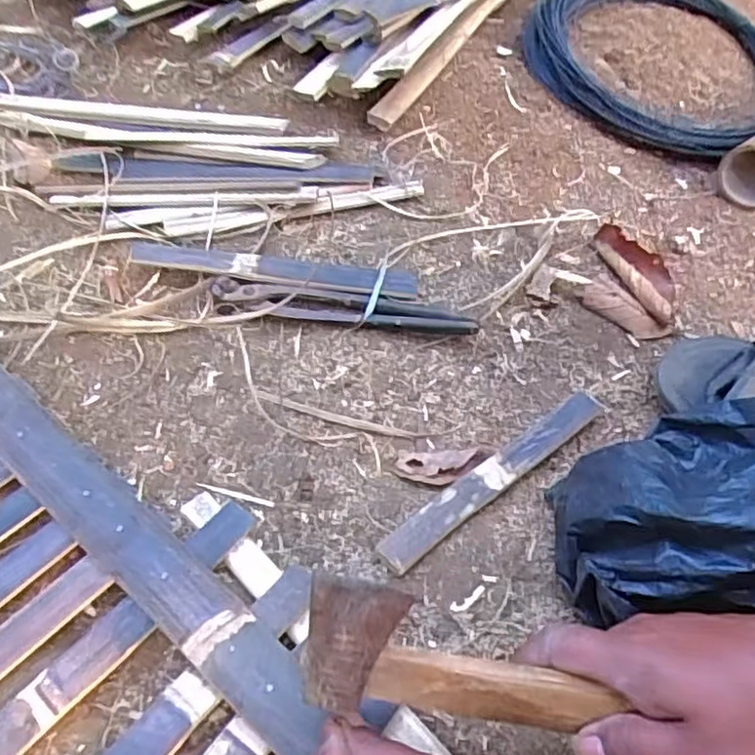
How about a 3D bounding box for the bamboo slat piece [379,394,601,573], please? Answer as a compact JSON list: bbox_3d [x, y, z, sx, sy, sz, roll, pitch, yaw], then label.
[{"bbox_3d":[0.086,0.069,0.485,0.207,0.013,0.025,-33,63,-23],"label":"bamboo slat piece"}]

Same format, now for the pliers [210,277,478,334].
[{"bbox_3d":[-0.028,-0.056,0.561,0.215,0.018,0.031,5,55,0],"label":"pliers"}]

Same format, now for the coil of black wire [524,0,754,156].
[{"bbox_3d":[0.339,-0.397,0.798,0.316,0.056,0.345,1,55,-2],"label":"coil of black wire"}]

